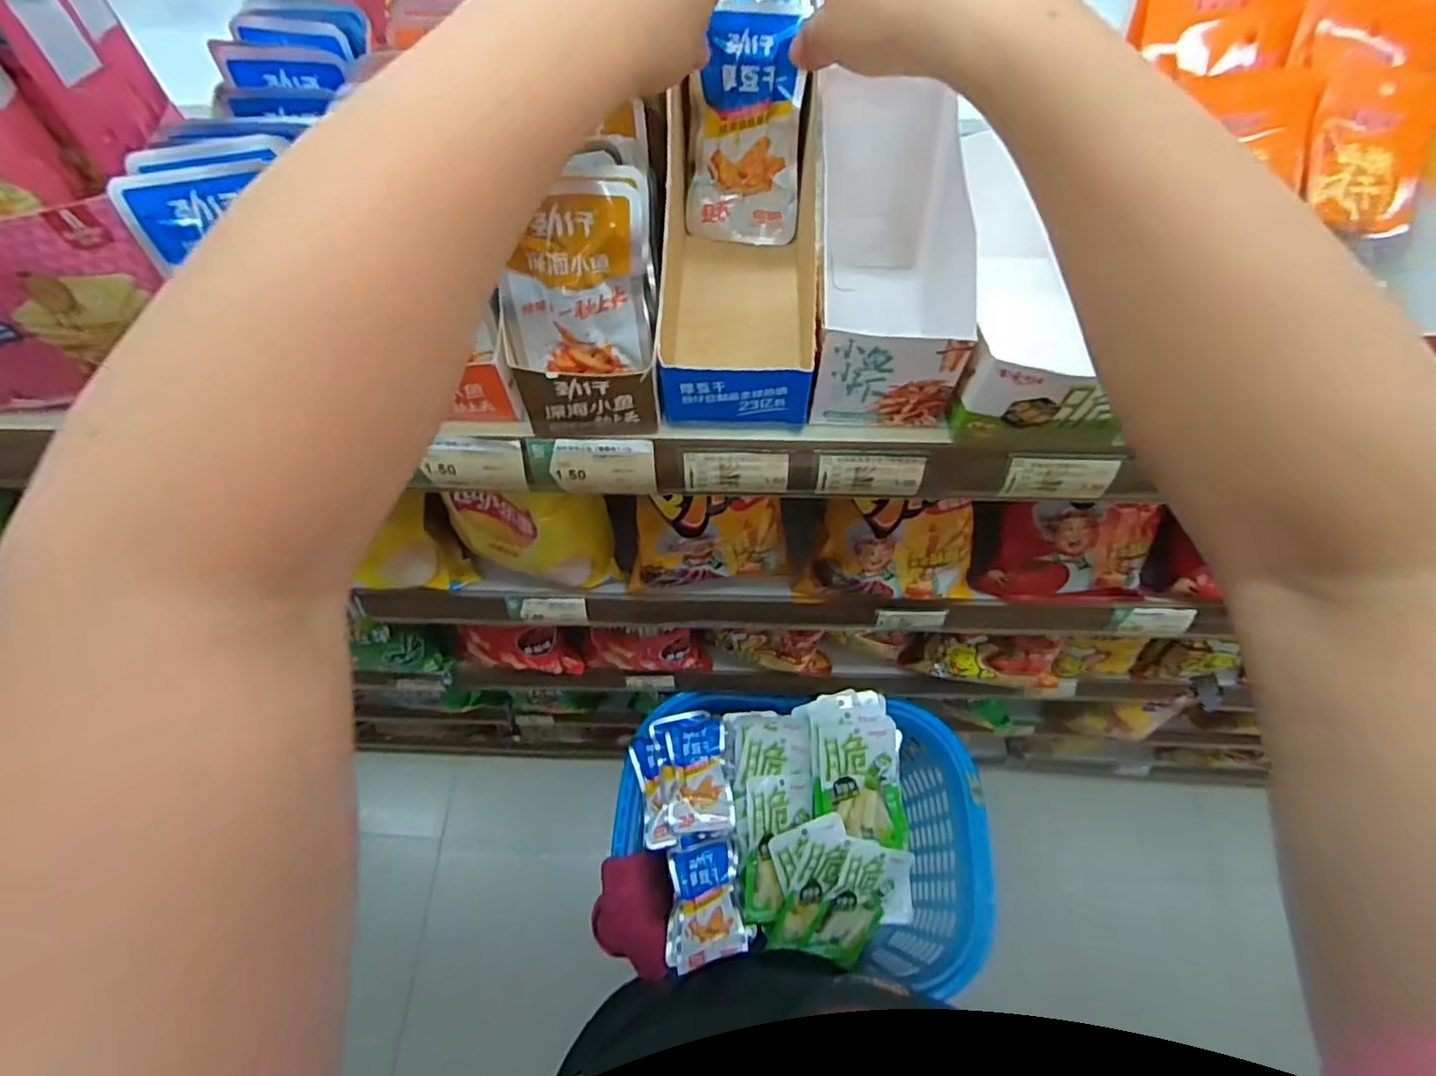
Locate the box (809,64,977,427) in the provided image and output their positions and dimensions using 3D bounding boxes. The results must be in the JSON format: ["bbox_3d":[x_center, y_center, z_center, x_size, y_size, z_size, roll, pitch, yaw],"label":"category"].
[{"bbox_3d":[0.094,-0.160,0.376,0.074,0.067,0.197,4,64,1],"label":"box"}]

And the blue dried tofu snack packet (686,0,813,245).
[{"bbox_3d":[0.021,-0.255,0.396,0.067,0.133,0.025,9,44,3],"label":"blue dried tofu snack packet"}]

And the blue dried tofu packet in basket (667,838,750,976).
[{"bbox_3d":[-0.011,0.389,0.688,0.073,0.023,0.112,-7,64,-5],"label":"blue dried tofu packet in basket"}]

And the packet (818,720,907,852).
[{"bbox_3d":[0.162,0.276,0.729,0.092,0.032,0.134,-3,89,-2],"label":"packet"}]

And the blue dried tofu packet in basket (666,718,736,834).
[{"bbox_3d":[-0.020,0.272,0.738,0.066,0.021,0.115,-6,64,-4],"label":"blue dried tofu packet in basket"}]

